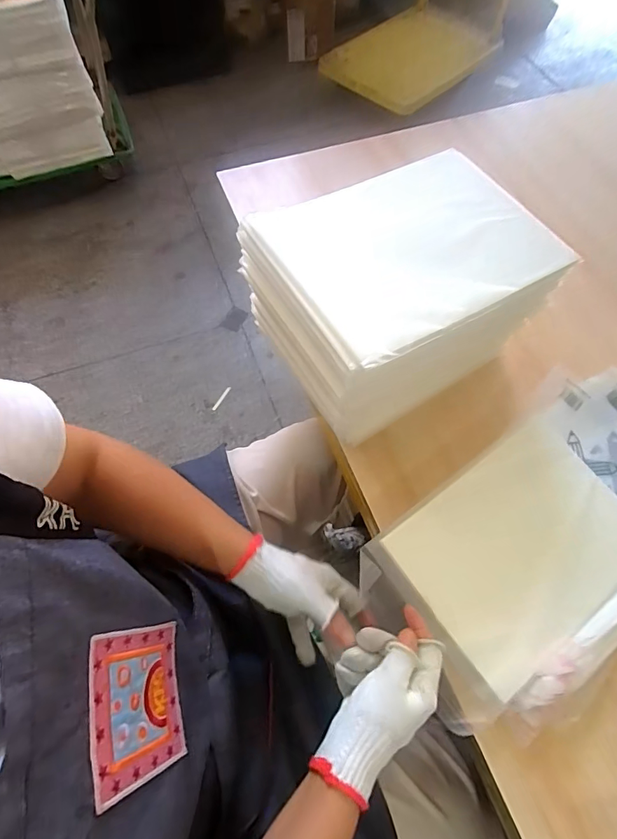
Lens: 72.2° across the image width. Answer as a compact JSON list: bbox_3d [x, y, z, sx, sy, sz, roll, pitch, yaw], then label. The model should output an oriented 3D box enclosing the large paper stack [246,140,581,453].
[{"bbox_3d":[0.095,-0.140,0.468,0.266,0.164,0.202,-28,68,-13],"label":"large paper stack"}]

